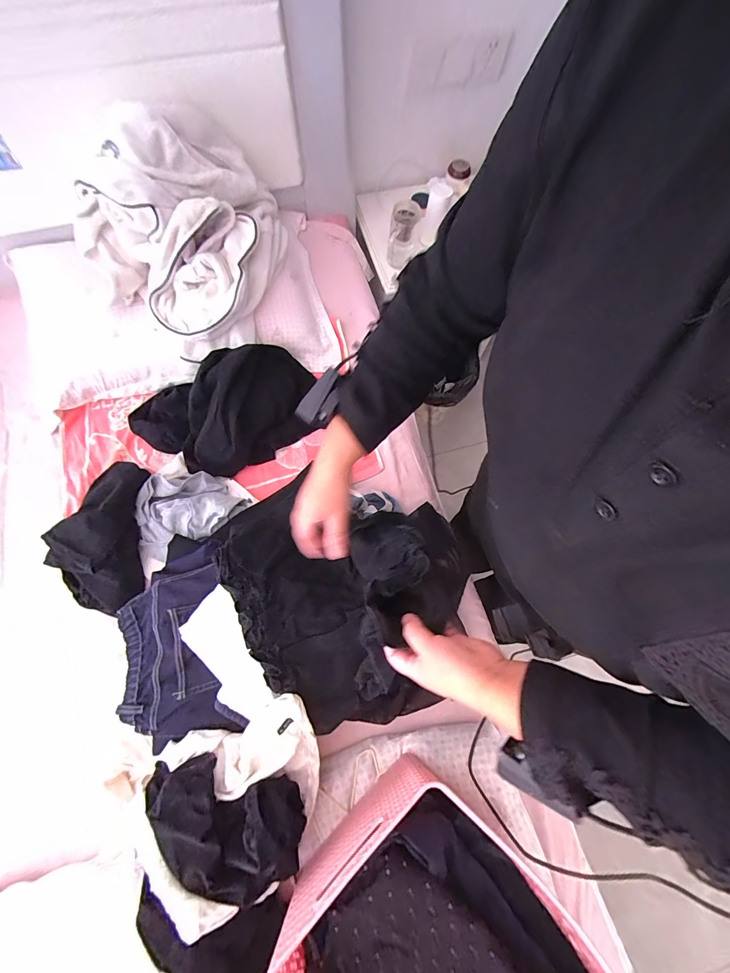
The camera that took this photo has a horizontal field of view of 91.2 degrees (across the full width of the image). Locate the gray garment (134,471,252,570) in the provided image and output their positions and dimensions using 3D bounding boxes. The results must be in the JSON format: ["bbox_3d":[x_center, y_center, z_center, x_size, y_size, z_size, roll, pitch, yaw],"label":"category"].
[{"bbox_3d":[-0.397,0.047,0.779,0.244,0.053,0.176,-29,75,-10],"label":"gray garment"}]

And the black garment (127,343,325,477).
[{"bbox_3d":[-0.333,-0.186,0.823,0.386,0.148,0.276,-30,75,-10],"label":"black garment"}]

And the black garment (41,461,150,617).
[{"bbox_3d":[-0.560,0.094,0.746,0.184,0.107,0.317,4,72,0],"label":"black garment"}]

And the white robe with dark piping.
[{"bbox_3d":[-0.373,-0.570,0.771,0.397,0.244,0.422,34,74,9],"label":"white robe with dark piping"}]

